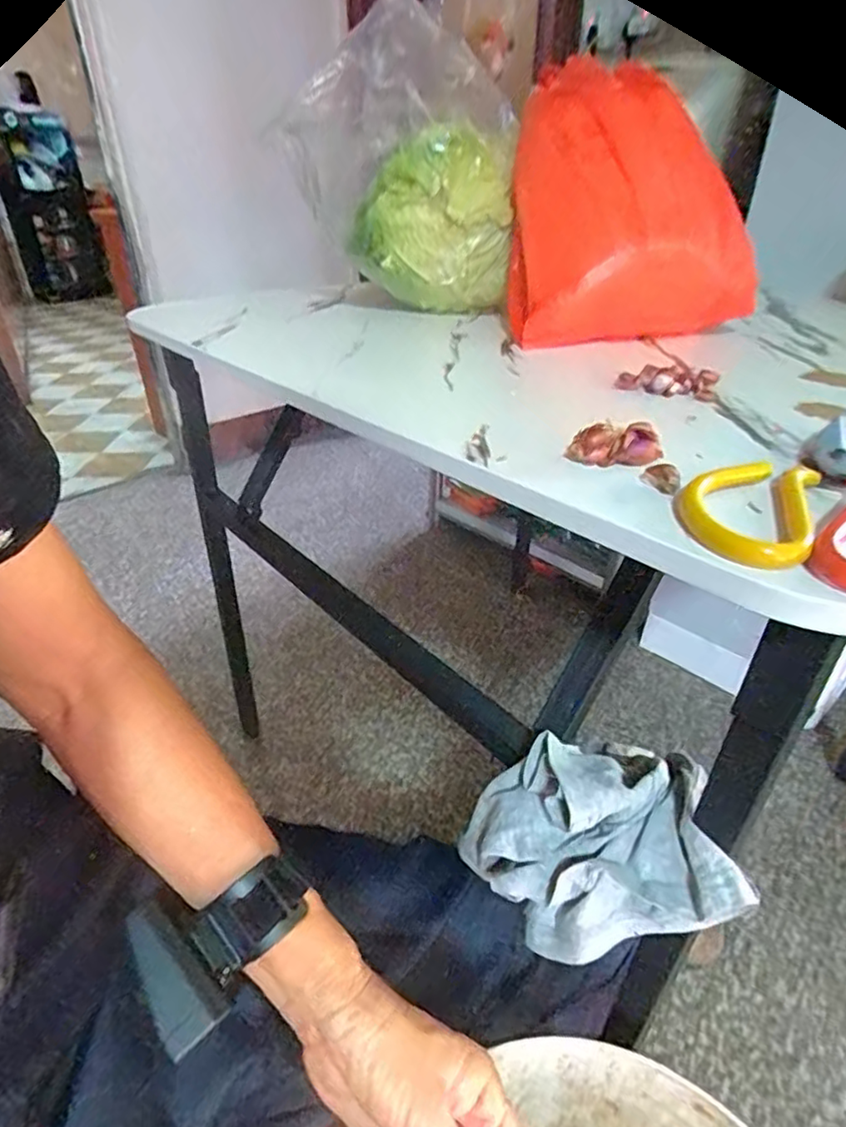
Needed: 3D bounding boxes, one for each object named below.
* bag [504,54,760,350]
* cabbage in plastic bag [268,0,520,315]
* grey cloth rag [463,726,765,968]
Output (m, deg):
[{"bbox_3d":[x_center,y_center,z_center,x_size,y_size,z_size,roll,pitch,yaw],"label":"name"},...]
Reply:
[{"bbox_3d":[0.196,-0.319,0.566,0.220,0.200,0.250,3,32,5],"label":"bag"},{"bbox_3d":[-0.018,-0.380,0.613,0.204,0.232,0.126,-23,39,-32],"label":"cabbage in plastic bag"},{"bbox_3d":[0.102,0.179,0.394,0.145,0.109,0.100,5,32,9],"label":"grey cloth rag"}]

